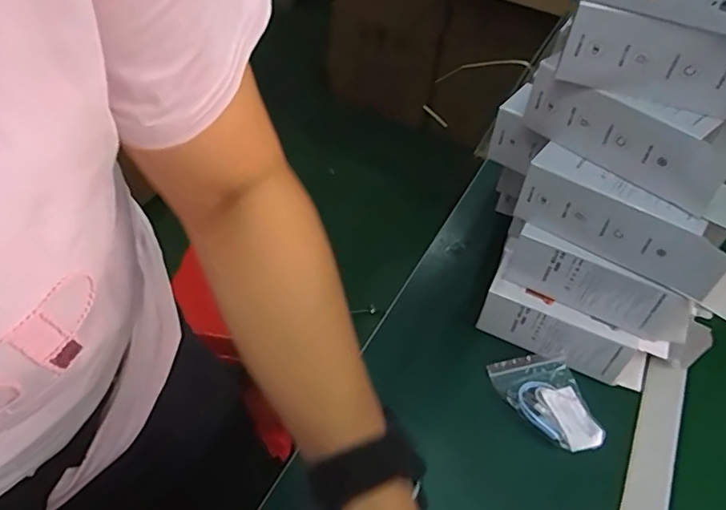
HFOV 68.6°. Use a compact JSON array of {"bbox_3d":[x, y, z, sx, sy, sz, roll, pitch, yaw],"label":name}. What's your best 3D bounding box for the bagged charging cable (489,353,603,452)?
[{"bbox_3d":[0.195,0.158,0.573,0.085,0.016,0.113,-7,49,-12],"label":"bagged charging cable"}]

